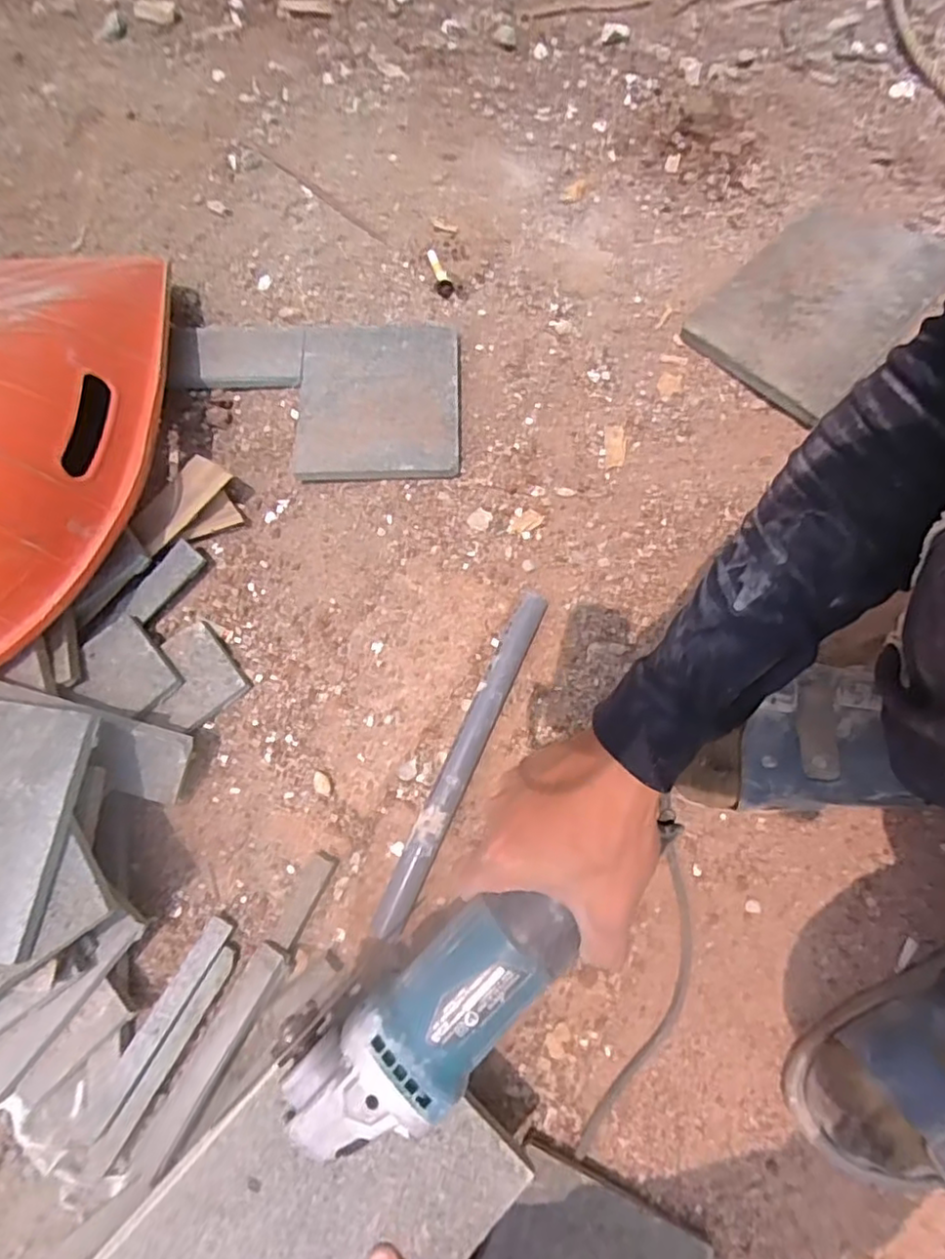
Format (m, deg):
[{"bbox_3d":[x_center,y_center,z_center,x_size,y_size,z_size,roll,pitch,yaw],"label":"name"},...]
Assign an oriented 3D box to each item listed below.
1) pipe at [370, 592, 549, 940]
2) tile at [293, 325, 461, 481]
[{"bbox_3d":[-0.006,0.094,0.481,0.022,0.025,0.266,23,75,8],"label":"pipe"},{"bbox_3d":[-0.081,-0.202,0.561,0.137,0.020,0.156,0,73,1],"label":"tile"}]

